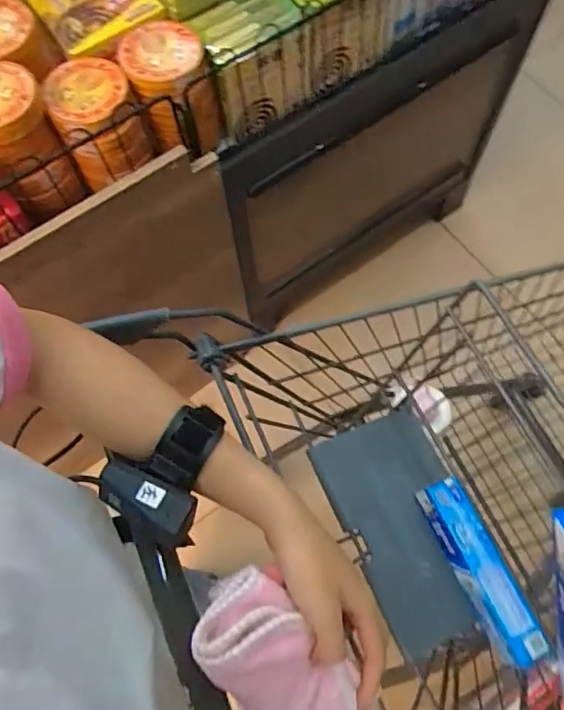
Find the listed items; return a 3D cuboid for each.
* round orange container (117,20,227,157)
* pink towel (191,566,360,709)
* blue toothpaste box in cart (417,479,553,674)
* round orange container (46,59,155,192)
[{"bbox_3d":[-0.153,-0.364,0.763,0.105,0.138,0.117,-27,70,-8],"label":"round orange container"},{"bbox_3d":[0.000,0.218,0.370,0.071,0.037,0.149,-35,112,-10],"label":"pink towel"},{"bbox_3d":[0.223,0.241,0.612,0.054,0.038,0.198,-22,70,-6],"label":"blue toothpaste box in cart"},{"bbox_3d":[-0.242,-0.310,0.720,0.103,0.094,0.124,-21,70,-5],"label":"round orange container"}]

